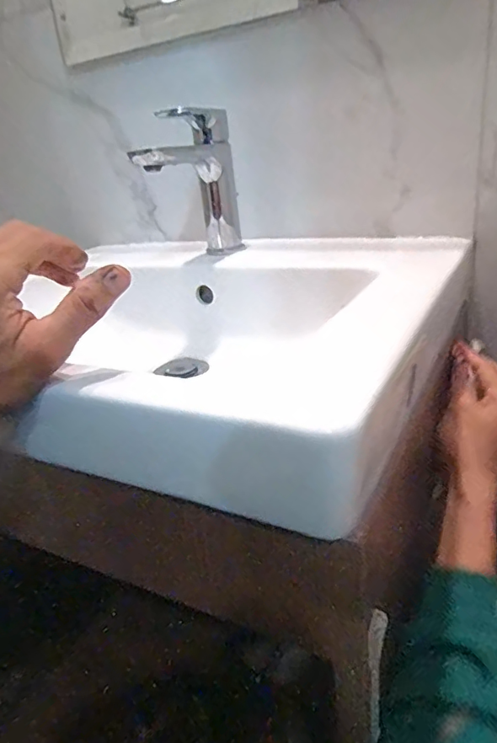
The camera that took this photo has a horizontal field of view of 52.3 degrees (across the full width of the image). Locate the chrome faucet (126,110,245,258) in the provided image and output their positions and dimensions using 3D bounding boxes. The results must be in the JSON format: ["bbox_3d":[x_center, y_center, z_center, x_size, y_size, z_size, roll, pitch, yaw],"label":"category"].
[{"bbox_3d":[-0.059,-0.196,0.545,0.044,0.150,0.136,4,25,26],"label":"chrome faucet"}]

